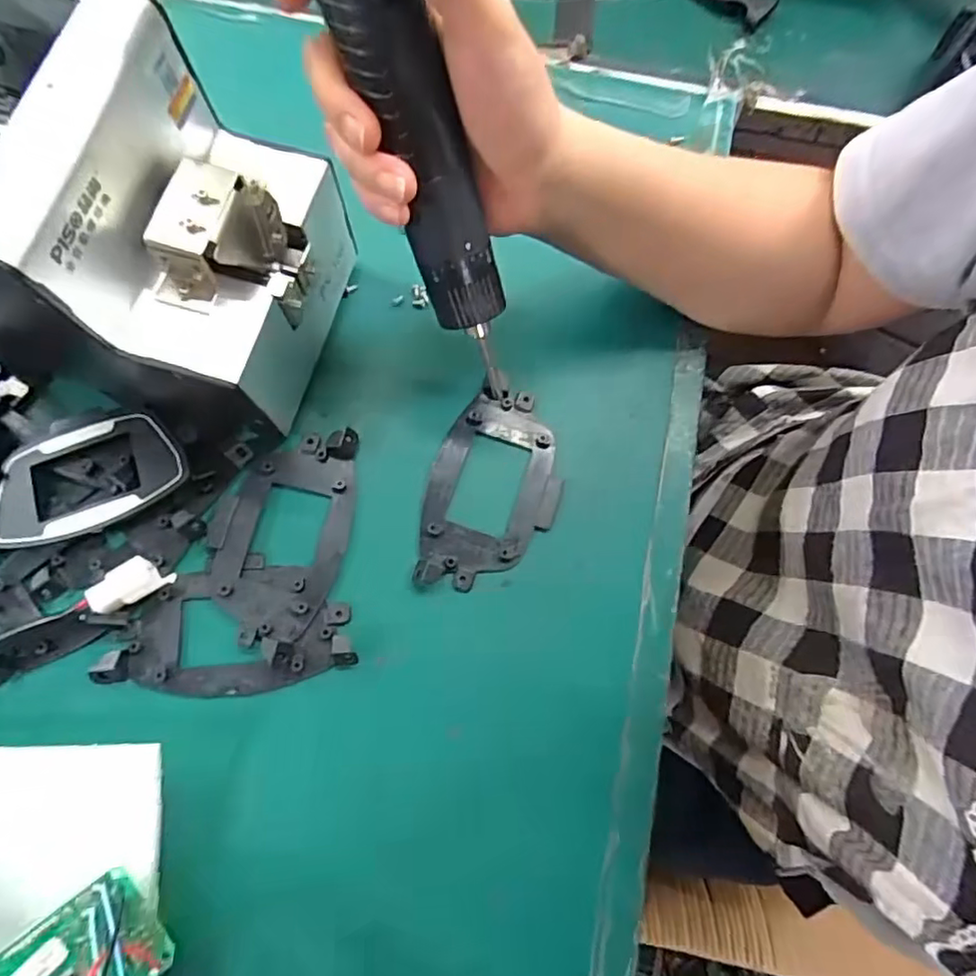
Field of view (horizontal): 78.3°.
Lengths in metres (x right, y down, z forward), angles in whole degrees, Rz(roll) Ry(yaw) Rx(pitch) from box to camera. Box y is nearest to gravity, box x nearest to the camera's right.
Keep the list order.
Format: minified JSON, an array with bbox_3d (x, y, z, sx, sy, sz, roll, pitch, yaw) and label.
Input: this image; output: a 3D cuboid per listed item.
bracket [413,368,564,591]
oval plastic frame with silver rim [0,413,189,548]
[{"bbox_3d":[0.004,-0.003,0.330,0.069,0.018,0.121,14,77,2],"label":"bracket"},{"bbox_3d":[-0.214,-0.006,0.319,0.101,0.012,0.062,-19,78,-6],"label":"oval plastic frame with silver rim"}]

